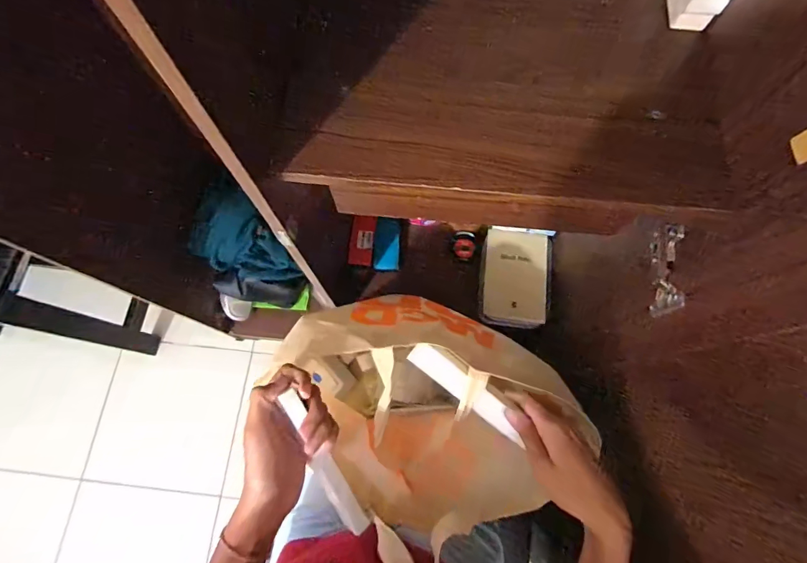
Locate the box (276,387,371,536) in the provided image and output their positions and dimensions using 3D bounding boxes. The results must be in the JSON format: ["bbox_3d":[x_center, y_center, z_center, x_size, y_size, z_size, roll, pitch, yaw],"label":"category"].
[{"bbox_3d":[-0.076,0.176,0.387,0.022,0.019,0.156,-27,100,-8],"label":"box"}]

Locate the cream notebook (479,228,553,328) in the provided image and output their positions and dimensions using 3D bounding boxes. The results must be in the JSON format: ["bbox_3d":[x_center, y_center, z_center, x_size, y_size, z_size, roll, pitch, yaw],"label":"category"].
[{"bbox_3d":[0.198,-0.007,0.702,0.118,0.028,0.165,8,73,3],"label":"cream notebook"}]

